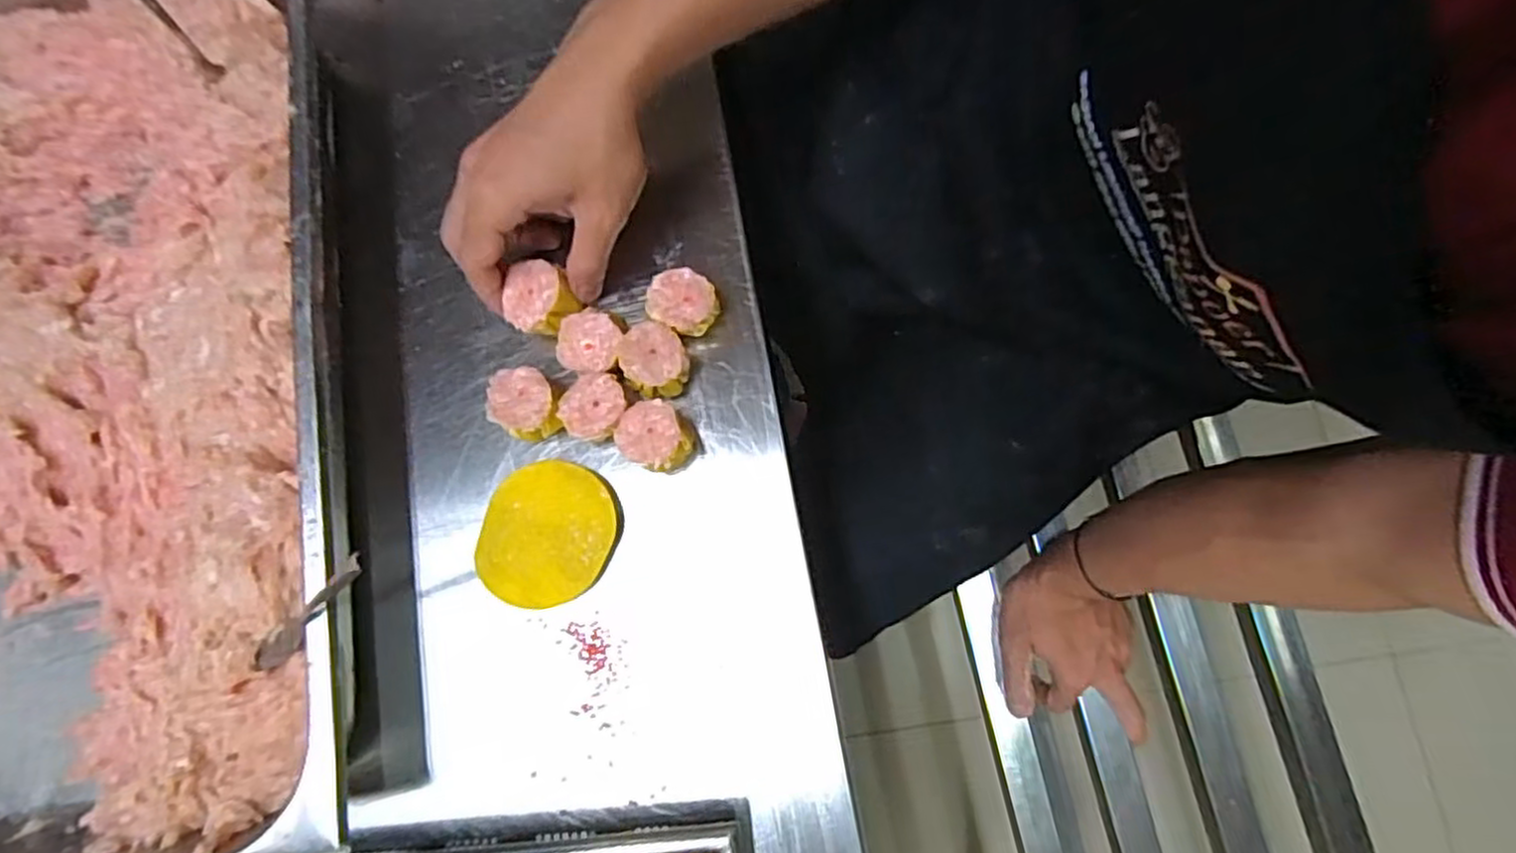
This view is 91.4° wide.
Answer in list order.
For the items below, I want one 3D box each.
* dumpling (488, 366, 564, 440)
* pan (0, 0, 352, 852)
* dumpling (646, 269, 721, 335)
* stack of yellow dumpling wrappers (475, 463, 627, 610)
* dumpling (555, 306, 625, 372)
[{"bbox_3d":[-0.130,-0.011,0.424,0.044,0.034,0.037,40,84,10],"label":"dumpling"},{"bbox_3d":[-0.387,-0.020,0.420,0.326,0.059,0.525,-8,80,3],"label":"pan"},{"bbox_3d":[-0.042,-0.069,0.429,0.039,0.034,0.033,25,83,8],"label":"dumpling"},{"bbox_3d":[-0.117,0.061,0.421,0.075,0.017,0.079,12,82,7],"label":"stack of yellow dumpling wrappers"},{"bbox_3d":[-0.095,-0.046,0.428,0.035,0.035,0.036,-1,80,5],"label":"dumpling"}]

